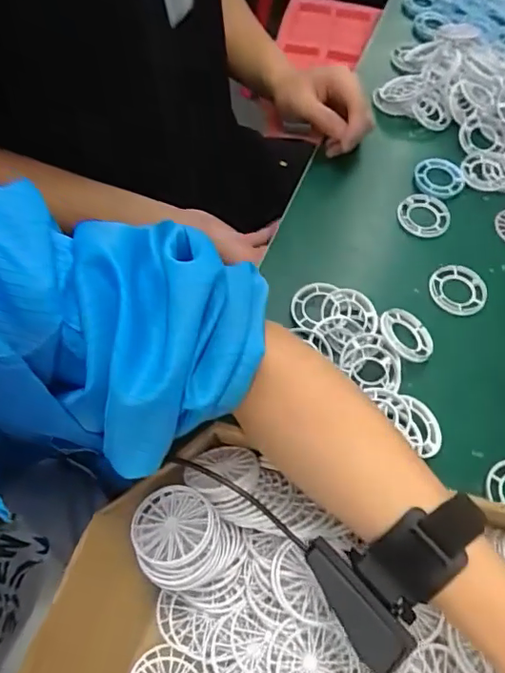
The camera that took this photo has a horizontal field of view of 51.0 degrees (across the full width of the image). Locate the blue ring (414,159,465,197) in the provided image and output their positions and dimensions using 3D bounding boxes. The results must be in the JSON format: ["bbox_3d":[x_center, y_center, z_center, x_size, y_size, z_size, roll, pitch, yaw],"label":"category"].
[{"bbox_3d":[0.201,-0.170,0.564,0.051,0.013,0.048,1,61,-2],"label":"blue ring"}]

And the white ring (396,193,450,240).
[{"bbox_3d":[0.177,-0.125,0.542,0.051,0.011,0.055,1,61,-2],"label":"white ring"}]

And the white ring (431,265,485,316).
[{"bbox_3d":[0.193,-0.043,0.497,0.053,0.007,0.048,21,71,9],"label":"white ring"}]

